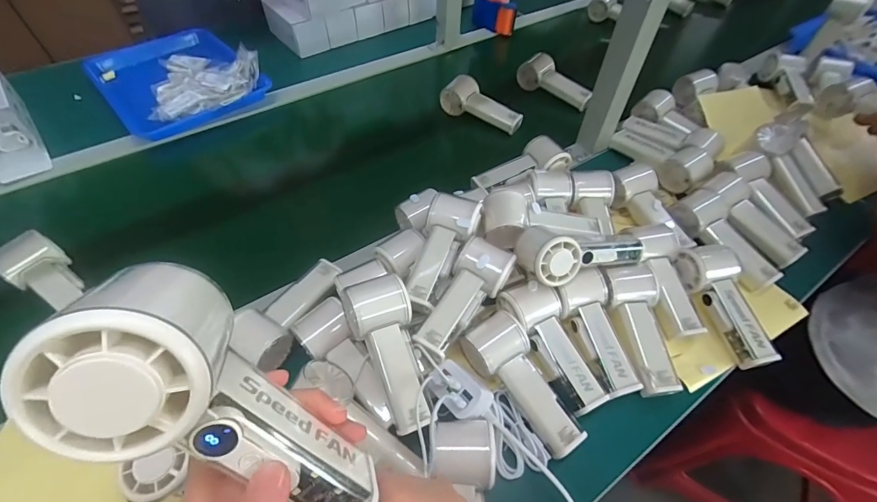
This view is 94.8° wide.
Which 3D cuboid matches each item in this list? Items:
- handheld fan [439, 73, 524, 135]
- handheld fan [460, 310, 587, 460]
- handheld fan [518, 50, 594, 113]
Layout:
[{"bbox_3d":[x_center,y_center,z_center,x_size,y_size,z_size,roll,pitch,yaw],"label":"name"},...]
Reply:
[{"bbox_3d":[0.078,-0.262,0.731,0.067,0.047,0.148,-35,60,-26],"label":"handheld fan"},{"bbox_3d":[0.088,0.141,0.428,0.057,0.045,0.148,-27,70,-22],"label":"handheld fan"},{"bbox_3d":[0.223,-0.326,0.786,0.059,0.049,0.141,-28,58,-22],"label":"handheld fan"}]

